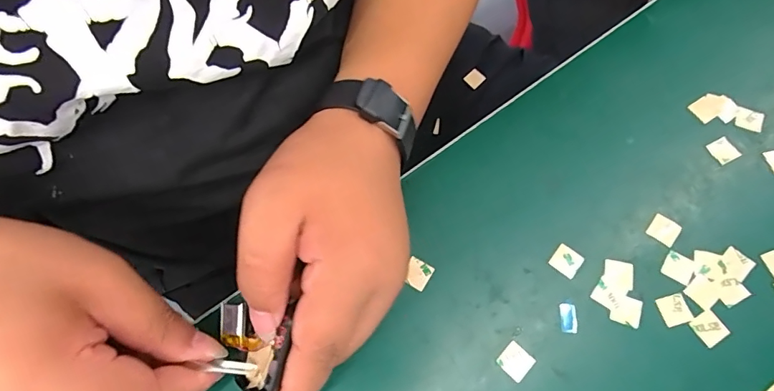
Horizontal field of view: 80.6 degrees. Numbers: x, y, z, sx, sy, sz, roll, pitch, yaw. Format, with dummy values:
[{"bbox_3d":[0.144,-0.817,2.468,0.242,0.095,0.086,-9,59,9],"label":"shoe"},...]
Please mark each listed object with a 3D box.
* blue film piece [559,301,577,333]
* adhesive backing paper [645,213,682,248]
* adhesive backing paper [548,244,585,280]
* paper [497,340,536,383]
[{"bbox_3d":[0.100,0.067,0.250,0.008,0.004,0.016,-1,66,3],"label":"blue film piece"},{"bbox_3d":[0.161,0.020,0.265,0.016,0.004,0.015,36,73,17],"label":"adhesive backing paper"},{"bbox_3d":[0.103,0.038,0.262,0.016,0.004,0.015,38,83,15],"label":"adhesive backing paper"},{"bbox_3d":[0.068,0.088,0.243,0.016,0.004,0.016,41,81,18],"label":"paper"}]

